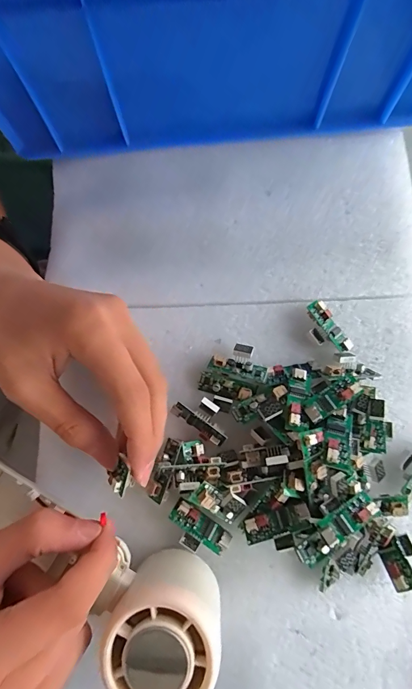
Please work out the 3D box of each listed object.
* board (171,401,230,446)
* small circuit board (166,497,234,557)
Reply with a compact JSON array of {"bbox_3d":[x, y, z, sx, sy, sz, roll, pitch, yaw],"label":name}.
[{"bbox_3d":[-0.004,0.050,0.226,0.038,0.007,0.012,37,80,9],"label":"board"},{"bbox_3d":[-0.006,0.114,0.216,0.038,0.010,0.022,36,80,7],"label":"small circuit board"}]

